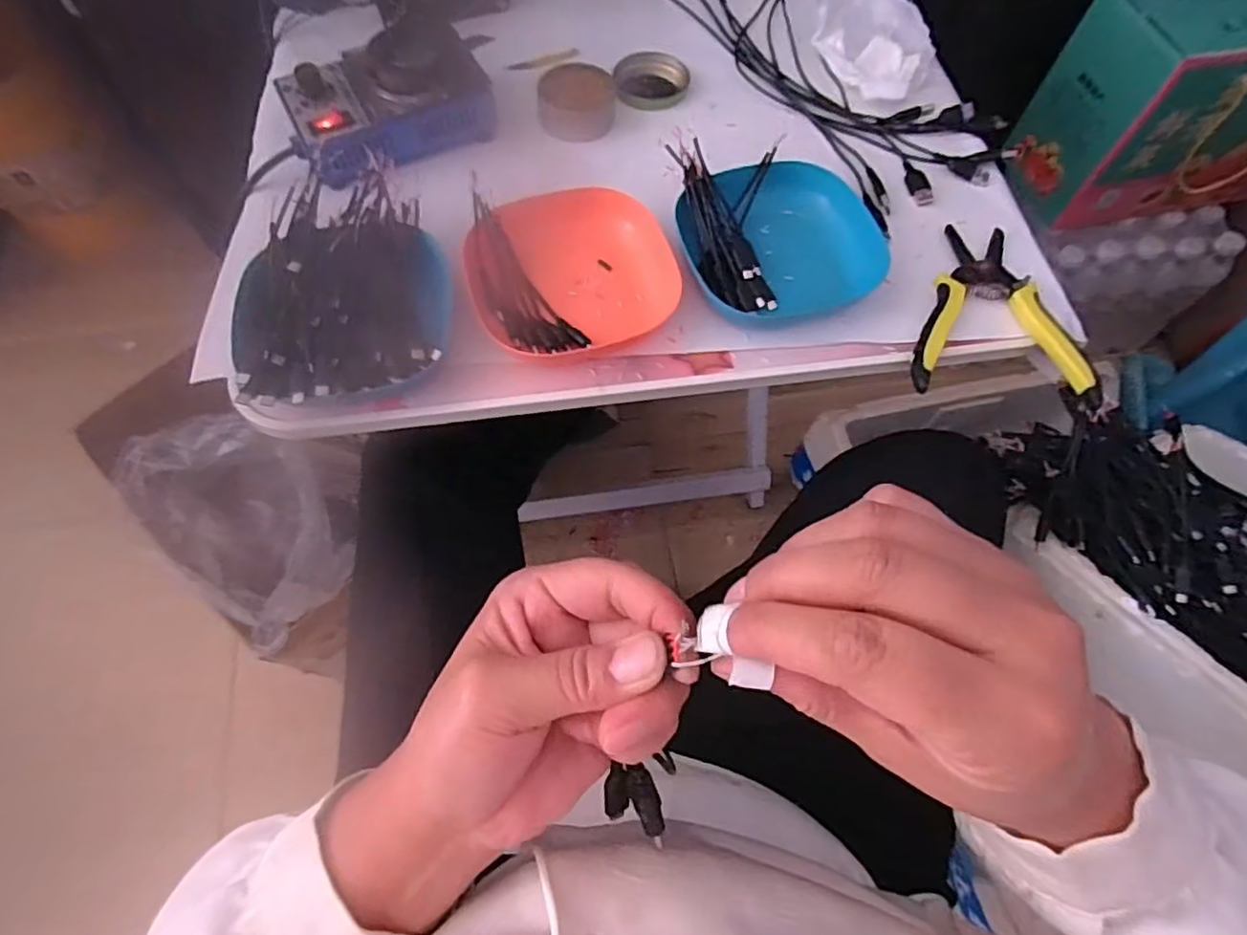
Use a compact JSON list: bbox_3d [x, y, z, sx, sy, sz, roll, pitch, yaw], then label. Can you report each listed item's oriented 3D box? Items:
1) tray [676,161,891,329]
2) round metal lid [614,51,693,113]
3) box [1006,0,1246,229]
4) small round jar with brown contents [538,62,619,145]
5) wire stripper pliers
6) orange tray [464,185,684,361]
[{"bbox_3d":[0.113,-0.166,0.468,0.132,0.025,0.126,-18,67,-10],"label":"tray"},{"bbox_3d":[0.026,-0.342,0.567,0.064,0.010,0.064,1,65,-1],"label":"round metal lid"},{"bbox_3d":[0.728,-0.476,0.822,0.326,0.236,0.171,-6,66,-5],"label":"box"},{"bbox_3d":[-0.039,-0.313,0.550,0.065,0.022,0.073,1,65,-1],"label":"small round jar with brown contents"},{"bbox_3d":[0.264,-0.114,0.456,0.118,0.013,0.152,9,65,2],"label":"wire stripper pliers"},{"bbox_3d":[-0.034,-0.137,0.448,0.139,0.031,0.120,-17,67,-9],"label":"orange tray"}]

